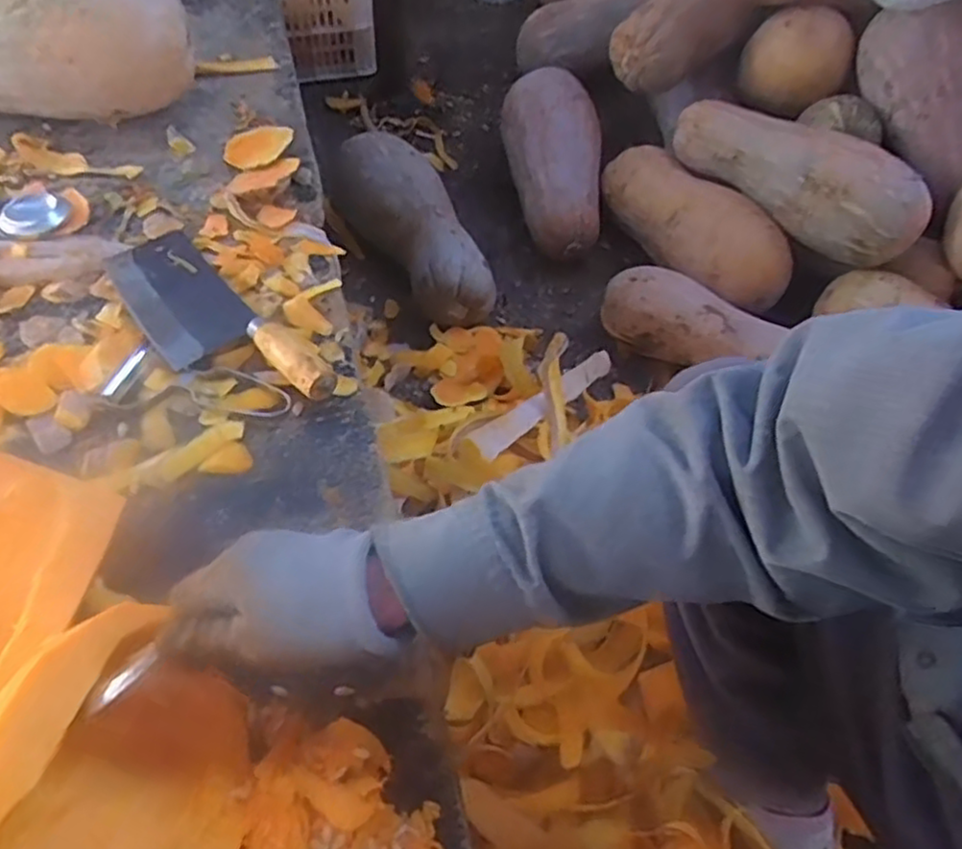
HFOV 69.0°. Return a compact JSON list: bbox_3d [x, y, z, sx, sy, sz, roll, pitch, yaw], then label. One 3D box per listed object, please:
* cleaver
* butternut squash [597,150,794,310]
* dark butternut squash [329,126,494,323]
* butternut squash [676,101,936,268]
[{"bbox_3d":[-0.240,-0.093,0.610,0.091,0.030,0.265,-37,65,-23],"label":"cleaver"},{"bbox_3d":[0.319,-0.316,1.089,0.124,0.104,0.369,-27,62,-18],"label":"butternut squash"},{"bbox_3d":[-0.094,-0.304,1.052,0.134,0.107,0.339,-28,62,-19],"label":"dark butternut squash"},{"bbox_3d":[0.444,-0.372,1.008,0.118,0.120,0.389,-32,64,-21],"label":"butternut squash"}]

